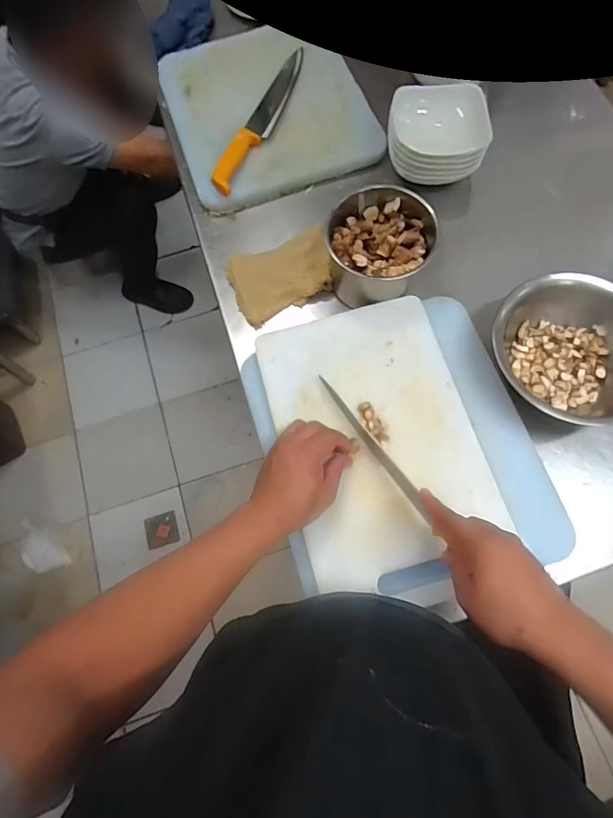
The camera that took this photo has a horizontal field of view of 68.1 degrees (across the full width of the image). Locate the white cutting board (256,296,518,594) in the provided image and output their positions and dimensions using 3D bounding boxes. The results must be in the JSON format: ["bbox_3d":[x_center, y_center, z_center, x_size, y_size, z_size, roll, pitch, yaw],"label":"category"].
[{"bbox_3d":[0.091,0.027,0.599,0.245,0.021,0.348,-15,70,-3],"label":"white cutting board"}]

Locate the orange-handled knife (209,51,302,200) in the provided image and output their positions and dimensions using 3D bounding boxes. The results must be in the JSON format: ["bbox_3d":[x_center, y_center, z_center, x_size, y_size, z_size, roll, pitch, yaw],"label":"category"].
[{"bbox_3d":[-0.077,-0.511,0.794,0.046,0.017,0.345,19,72,9],"label":"orange-handled knife"}]

